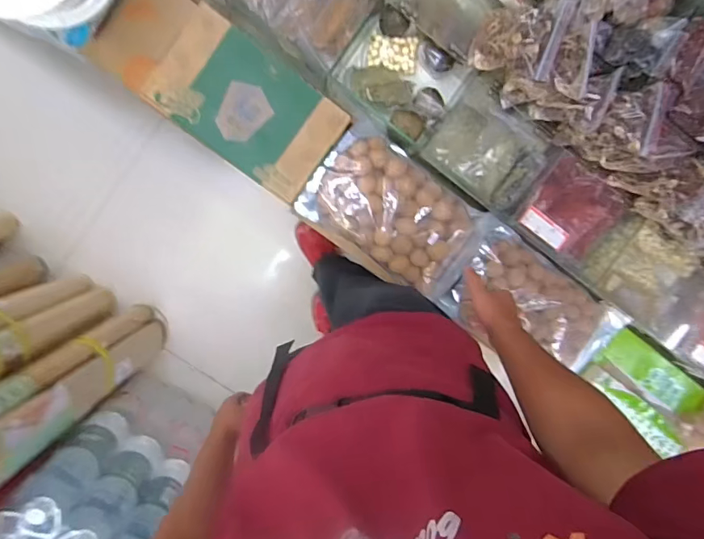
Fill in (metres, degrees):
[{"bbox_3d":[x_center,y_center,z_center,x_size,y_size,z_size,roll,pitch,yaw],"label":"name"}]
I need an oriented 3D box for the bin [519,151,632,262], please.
[{"bbox_3d":[0.418,-0.106,0.871,0.198,0.102,0.163,30,93,-9],"label":"bin"}]

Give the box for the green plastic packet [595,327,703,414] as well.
[{"bbox_3d":[0.610,0.207,0.932,0.235,0.019,0.085,32,107,-3],"label":"green plastic packet"}]

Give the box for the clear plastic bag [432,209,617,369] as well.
[{"bbox_3d":[0.328,0.067,0.852,0.322,0.060,0.197,31,93,-7],"label":"clear plastic bag"}]

